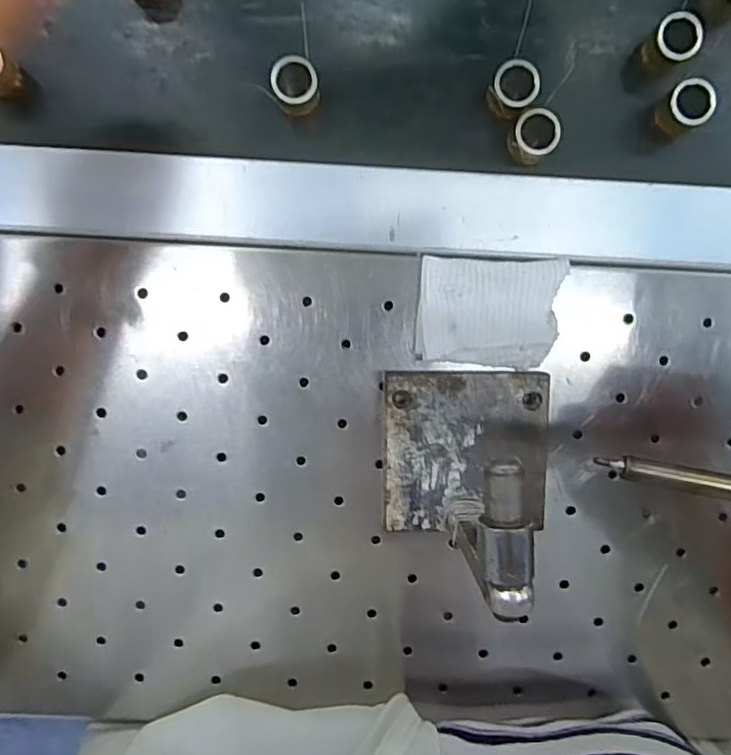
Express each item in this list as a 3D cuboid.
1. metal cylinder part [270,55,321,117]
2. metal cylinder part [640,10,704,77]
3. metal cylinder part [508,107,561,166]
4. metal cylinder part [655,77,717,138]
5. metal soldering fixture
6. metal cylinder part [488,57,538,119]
[{"bbox_3d":[-0.032,-0.133,0.259,0.020,0.021,0.020,0,95,-3],"label":"metal cylinder part"},{"bbox_3d":[0.139,-0.152,0.260,0.021,0.022,0.019,-37,95,1],"label":"metal cylinder part"},{"bbox_3d":[0.077,-0.111,0.261,0.019,0.018,0.021,26,93,-4],"label":"metal cylinder part"},{"bbox_3d":[0.147,-0.125,0.262,0.019,0.020,0.019,0,95,-3],"label":"metal cylinder part"},{"bbox_3d":[0.050,0.038,0.235,0.076,0.098,0.074,-2,96,-2],"label":"metal soldering fixture"},{"bbox_3d":[0.067,-0.132,0.259,0.020,0.020,0.021,0,95,-3],"label":"metal cylinder part"}]

